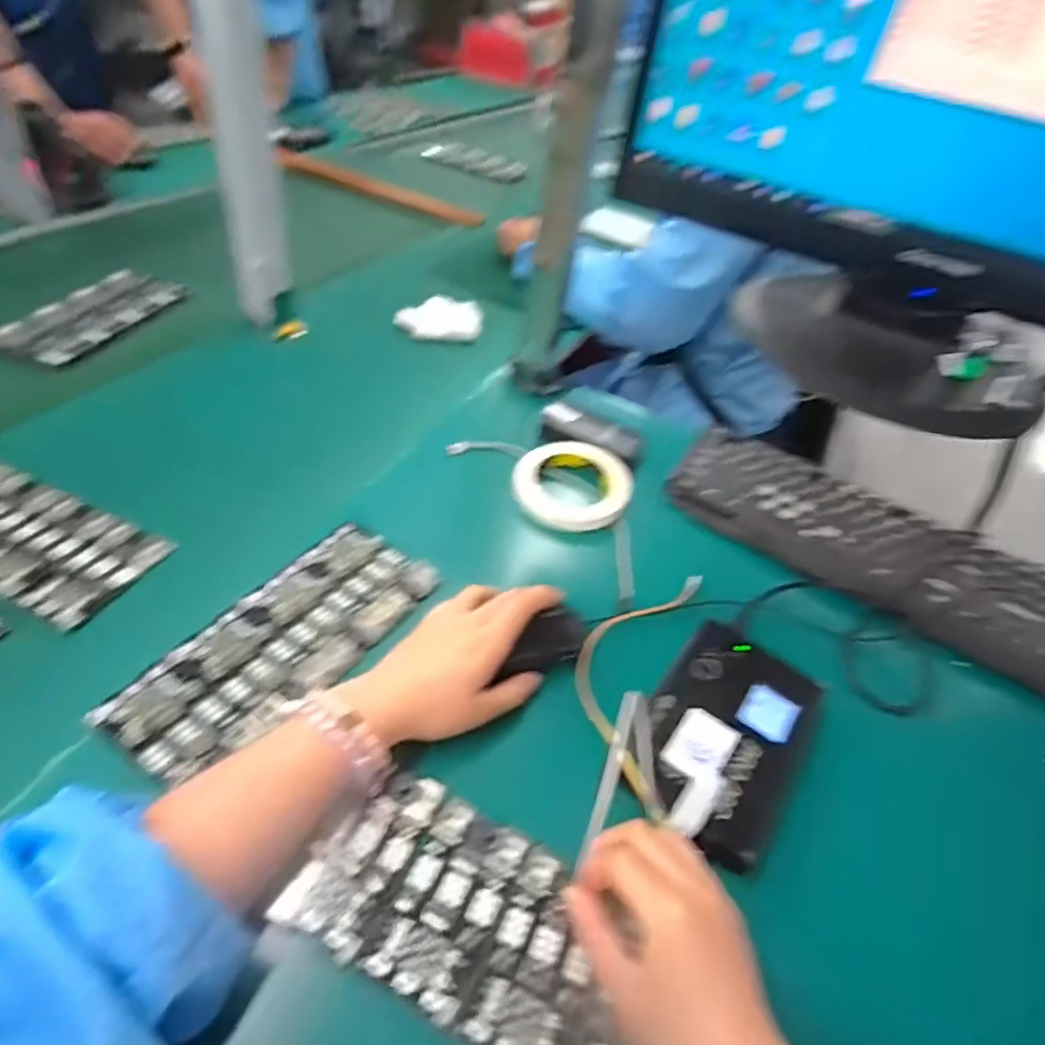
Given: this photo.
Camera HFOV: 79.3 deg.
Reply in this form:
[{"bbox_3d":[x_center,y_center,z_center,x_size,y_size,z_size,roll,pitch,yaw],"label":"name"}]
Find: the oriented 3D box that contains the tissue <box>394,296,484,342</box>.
[{"bbox_3d":[-0.111,-0.273,0.845,0.112,0.026,0.079,1,45,-6],"label":"tissue"}]

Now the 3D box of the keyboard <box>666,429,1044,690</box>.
[{"bbox_3d":[0.349,0.035,0.586,0.433,0.036,0.147,28,46,17],"label":"keyboard"}]

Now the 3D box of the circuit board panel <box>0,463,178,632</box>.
[{"bbox_3d":[-0.409,0.006,0.509,0.221,0.017,0.100,22,45,10],"label":"circuit board panel"}]

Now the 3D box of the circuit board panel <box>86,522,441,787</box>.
[{"bbox_3d":[-0.165,0.082,0.446,0.095,0.014,0.221,30,47,18],"label":"circuit board panel"}]

